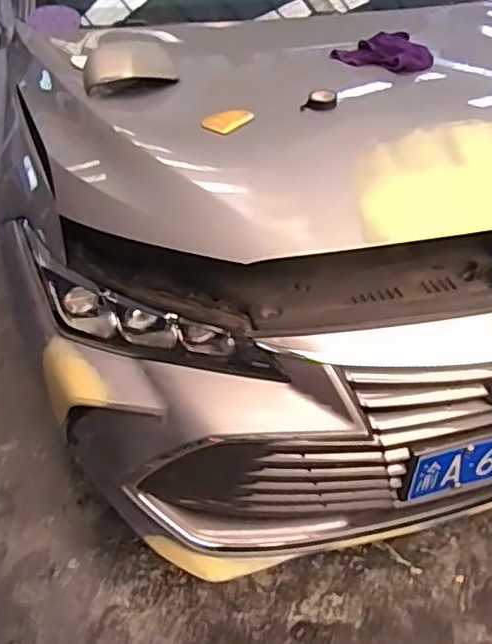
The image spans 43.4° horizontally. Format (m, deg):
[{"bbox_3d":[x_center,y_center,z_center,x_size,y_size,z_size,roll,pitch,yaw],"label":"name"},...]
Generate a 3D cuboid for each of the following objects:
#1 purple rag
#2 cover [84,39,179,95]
[{"bbox_3d":[0.325,-0.614,1.406,0.167,0.053,0.180,-20,44,-24],"label":"purple rag"},{"bbox_3d":[-0.246,-0.553,1.345,0.226,0.102,0.064,-32,49,-33],"label":"cover"}]

